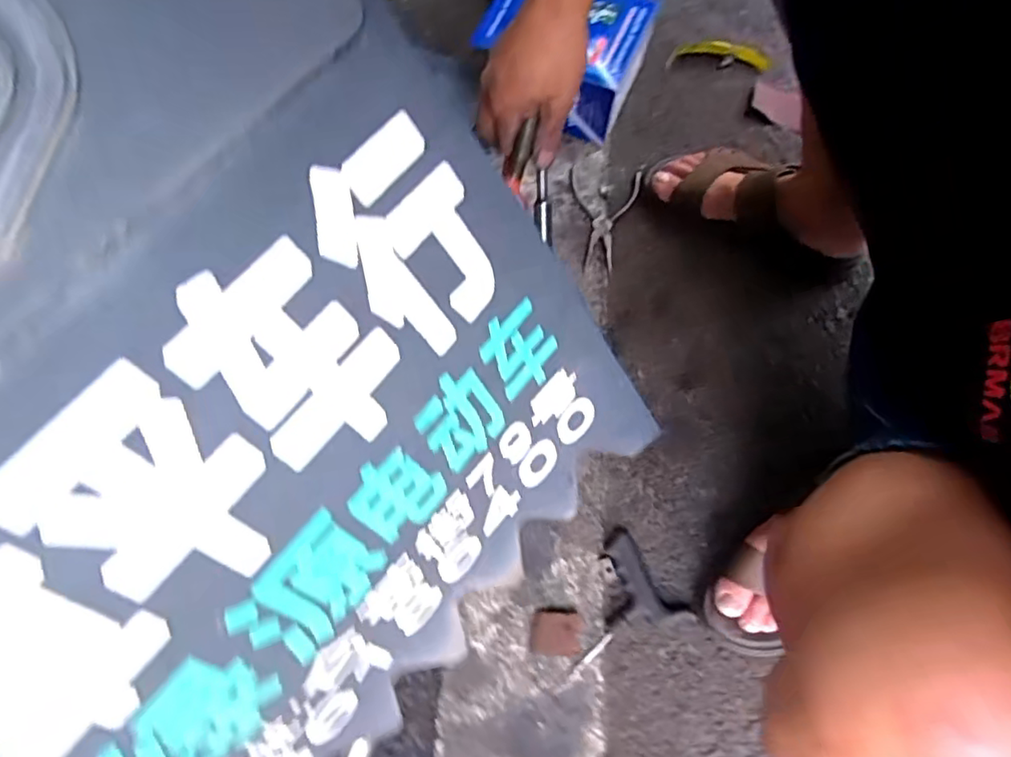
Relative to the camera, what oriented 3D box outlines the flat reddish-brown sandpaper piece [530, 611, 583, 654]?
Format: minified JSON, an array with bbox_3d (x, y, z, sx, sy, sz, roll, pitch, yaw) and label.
[{"bbox_3d":[0.048,0.240,0.566,0.048,0.020,0.037,1,70,0],"label":"flat reddish-brown sandpaper piece"}]

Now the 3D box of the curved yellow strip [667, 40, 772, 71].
[{"bbox_3d":[0.289,-0.441,0.816,0.139,0.013,0.045,3,70,1],"label":"curved yellow strip"}]

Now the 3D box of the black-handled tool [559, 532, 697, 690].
[{"bbox_3d":[0.093,0.225,0.572,0.136,0.021,0.101,-36,74,-12],"label":"black-handled tool"}]

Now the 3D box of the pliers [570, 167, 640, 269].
[{"bbox_3d":[0.115,-0.198,0.729,0.087,0.010,0.141,8,70,3],"label":"pliers"}]

